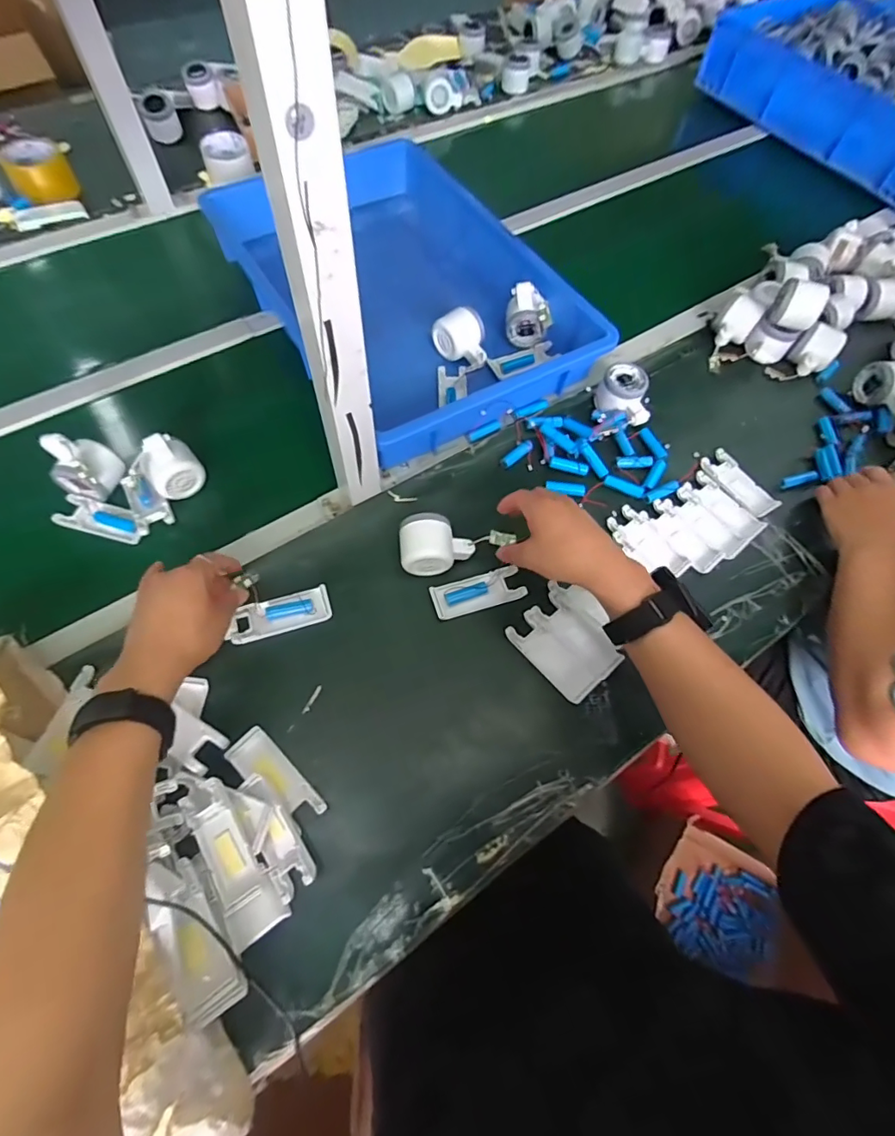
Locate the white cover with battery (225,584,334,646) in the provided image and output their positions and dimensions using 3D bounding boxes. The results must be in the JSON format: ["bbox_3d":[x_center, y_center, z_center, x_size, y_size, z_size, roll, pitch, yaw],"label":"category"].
[{"bbox_3d":[-0.177,0.048,0.536,0.102,0.010,0.043,-16,65,-10],"label":"white cover with battery"}]

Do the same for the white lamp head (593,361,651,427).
[{"bbox_3d":[0.234,-0.232,0.678,0.061,0.046,0.083,1,63,-2],"label":"white lamp head"}]

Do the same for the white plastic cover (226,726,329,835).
[{"bbox_3d":[-0.160,0.195,0.468,0.102,0.013,0.037,39,68,16],"label":"white plastic cover"}]

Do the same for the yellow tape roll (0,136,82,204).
[{"bbox_3d":[-0.708,-0.690,0.870,0.099,0.046,0.123,-27,68,-15],"label":"yellow tape roll"}]

